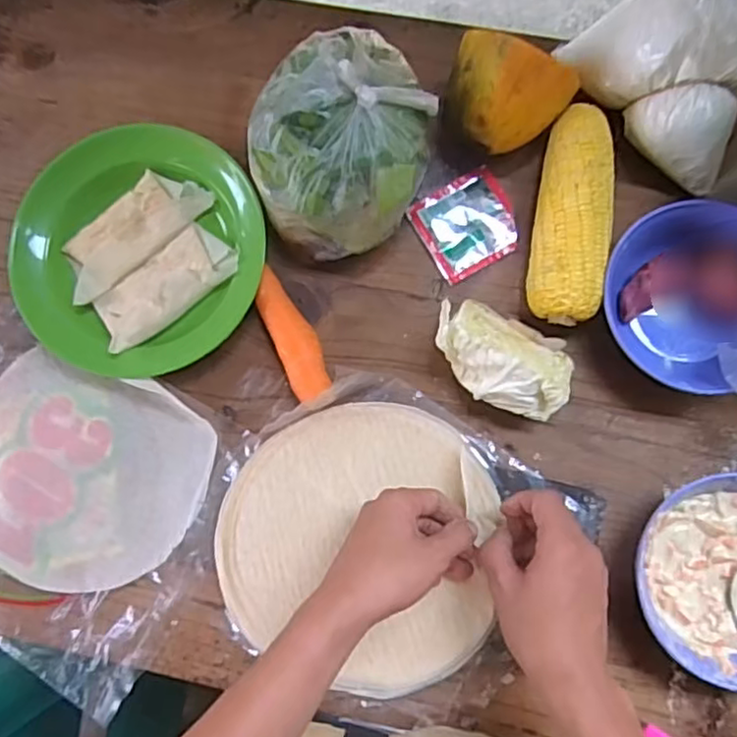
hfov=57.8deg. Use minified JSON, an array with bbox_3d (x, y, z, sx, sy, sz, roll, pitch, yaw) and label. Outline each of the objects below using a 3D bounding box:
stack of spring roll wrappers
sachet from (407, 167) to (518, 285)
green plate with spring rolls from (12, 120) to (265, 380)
[{"bbox_3d":[-0.012,0.139,0.527,0.215,0.020,0.219,4,85,7],"label":"stack of spring roll wrappers"},{"bbox_3d":[0.085,-0.124,0.570,0.081,0.009,0.078,-29,82,3],"label":"sachet"},{"bbox_3d":[-0.196,-0.101,0.562,0.211,0.052,0.198,-1,85,6],"label":"green plate with spring rolls"}]

